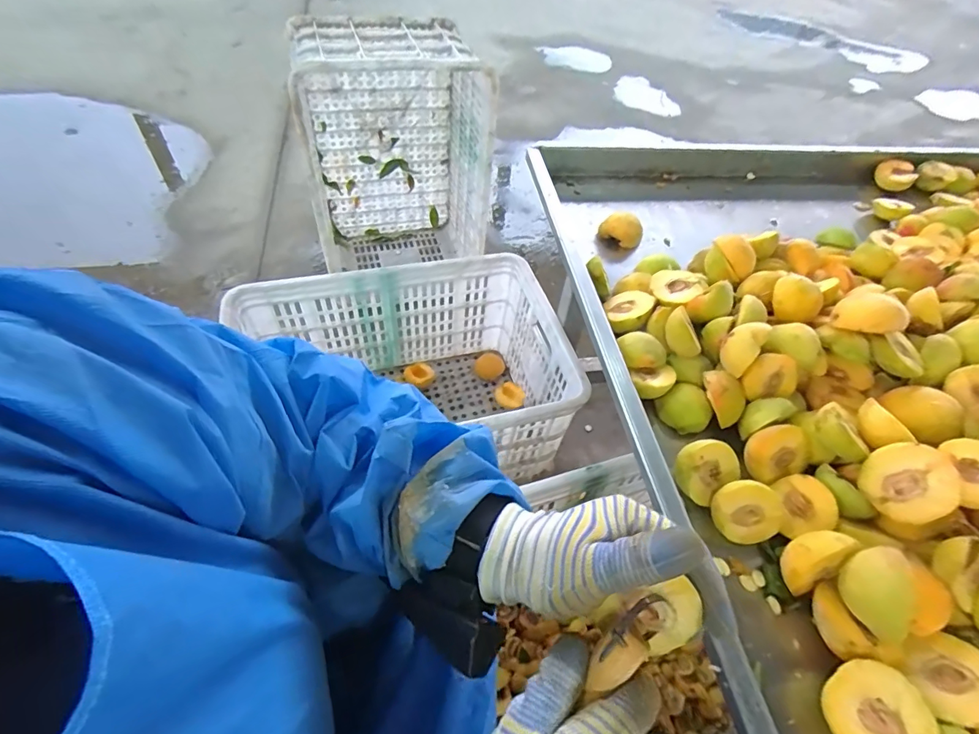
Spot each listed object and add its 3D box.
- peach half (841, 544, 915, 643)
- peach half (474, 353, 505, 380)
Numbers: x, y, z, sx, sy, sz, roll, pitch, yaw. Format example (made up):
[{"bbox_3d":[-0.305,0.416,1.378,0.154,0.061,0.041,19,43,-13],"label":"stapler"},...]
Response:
[{"bbox_3d":[0.309,0.178,0.369,0.032,0.058,0.062,4,51,-3],"label":"peach half"},{"bbox_3d":[0.000,-0.002,1.038,0.068,0.029,0.068,10,51,2],"label":"peach half"}]

